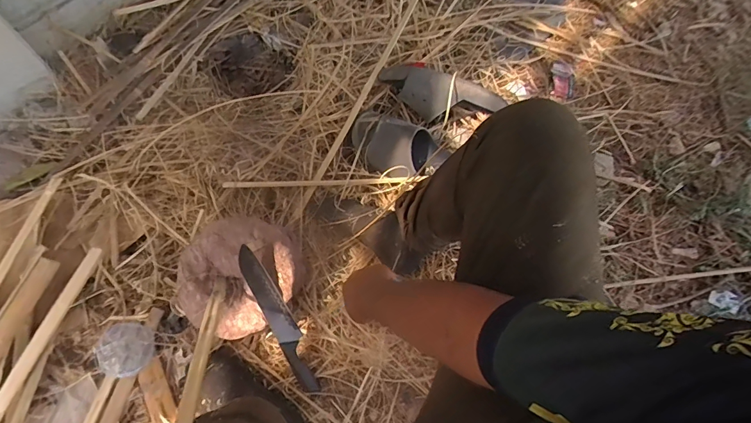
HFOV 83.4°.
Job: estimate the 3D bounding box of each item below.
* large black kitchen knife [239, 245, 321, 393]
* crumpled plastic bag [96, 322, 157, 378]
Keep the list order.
[{"bbox_3d":[-0.161,0.190,0.723,0.042,0.022,0.290,-25,106,-12],"label":"large black kitchen knife"},{"bbox_3d":[-0.452,0.251,0.770,0.088,0.030,0.091,2,70,-4],"label":"crumpled plastic bag"}]

